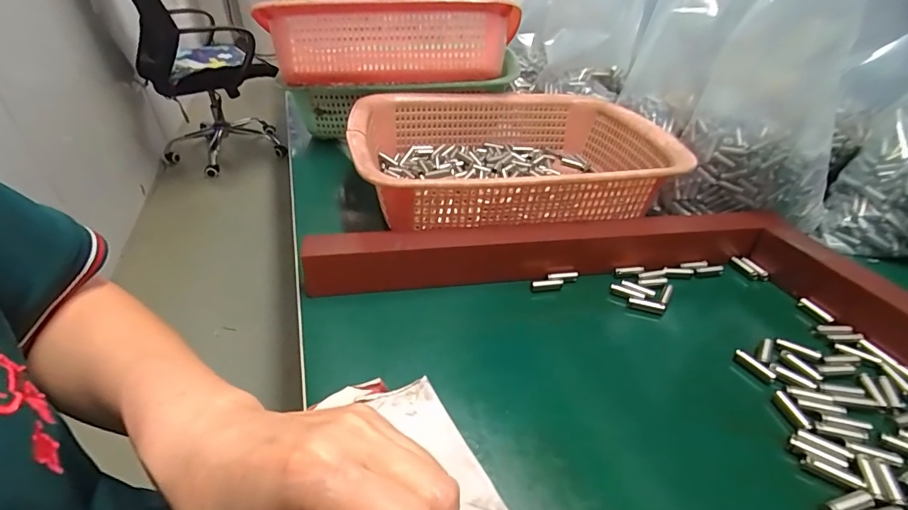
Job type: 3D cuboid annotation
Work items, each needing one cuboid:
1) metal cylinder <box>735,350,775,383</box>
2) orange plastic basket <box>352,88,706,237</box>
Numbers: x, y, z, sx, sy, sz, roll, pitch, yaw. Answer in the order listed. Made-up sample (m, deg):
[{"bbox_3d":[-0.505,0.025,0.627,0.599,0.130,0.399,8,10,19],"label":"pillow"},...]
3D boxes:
[{"bbox_3d":[0.191,0.071,0.276,0.006,0.007,0.024,-19,42,-25],"label":"metal cylinder"},{"bbox_3d":[0.052,-0.097,0.427,0.291,0.070,0.224,-7,38,-10],"label":"orange plastic basket"}]

